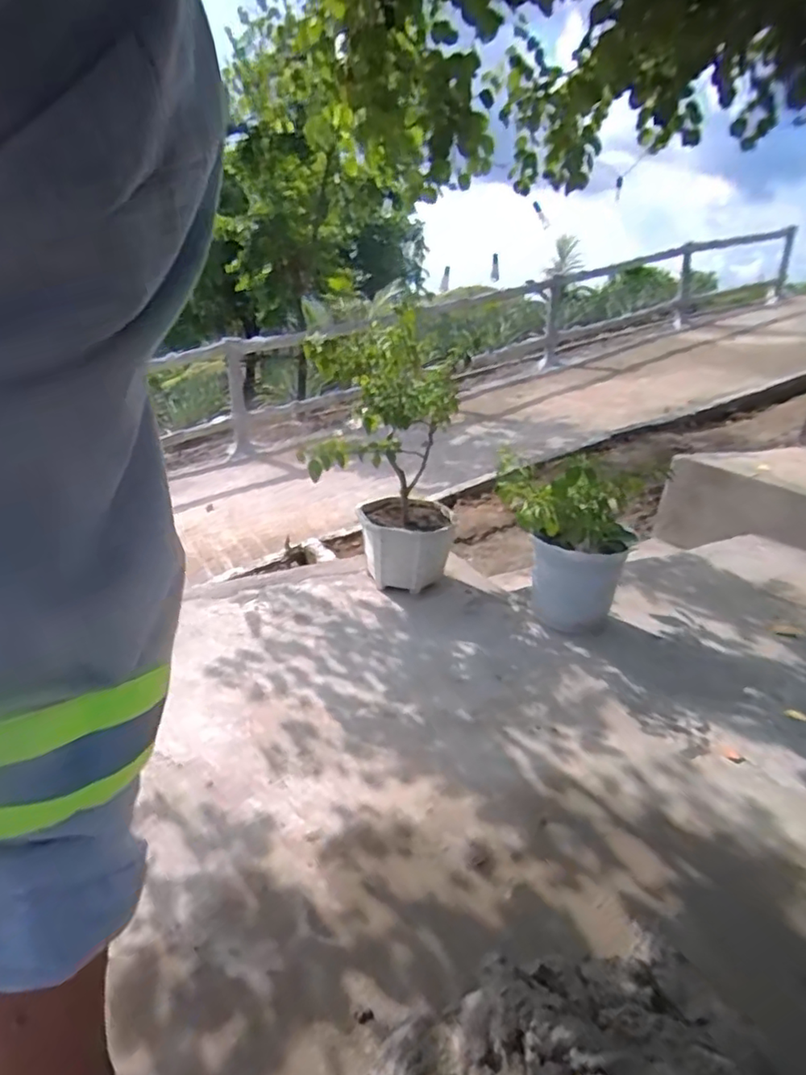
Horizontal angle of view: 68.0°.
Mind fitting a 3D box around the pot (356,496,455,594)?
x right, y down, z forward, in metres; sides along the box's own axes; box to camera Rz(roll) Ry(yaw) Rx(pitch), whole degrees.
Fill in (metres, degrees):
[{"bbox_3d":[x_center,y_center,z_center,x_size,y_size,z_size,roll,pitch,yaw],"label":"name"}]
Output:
[{"bbox_3d":[0.012,0.013,1.881,0.270,0.203,0.294,6,21,-2],"label":"pot"}]

